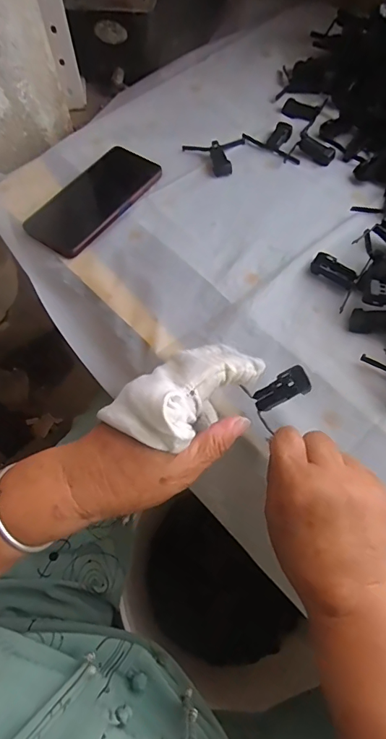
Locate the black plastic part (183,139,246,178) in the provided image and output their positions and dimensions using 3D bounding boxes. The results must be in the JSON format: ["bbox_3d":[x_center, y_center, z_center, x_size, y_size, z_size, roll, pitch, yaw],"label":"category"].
[{"bbox_3d":[0.030,-0.264,0.520,0.076,0.012,0.058,-8,66,-3],"label":"black plastic part"}]

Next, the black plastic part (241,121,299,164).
[{"bbox_3d":[0.110,-0.292,0.534,0.082,0.007,0.050,37,71,15],"label":"black plastic part"}]

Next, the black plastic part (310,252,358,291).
[{"bbox_3d":[0.142,-0.099,0.428,0.045,0.014,0.022,34,70,14],"label":"black plastic part"}]

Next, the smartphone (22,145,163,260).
[{"bbox_3d":[-0.113,-0.201,0.493,0.080,0.010,0.170,32,70,14],"label":"smartphone"}]

